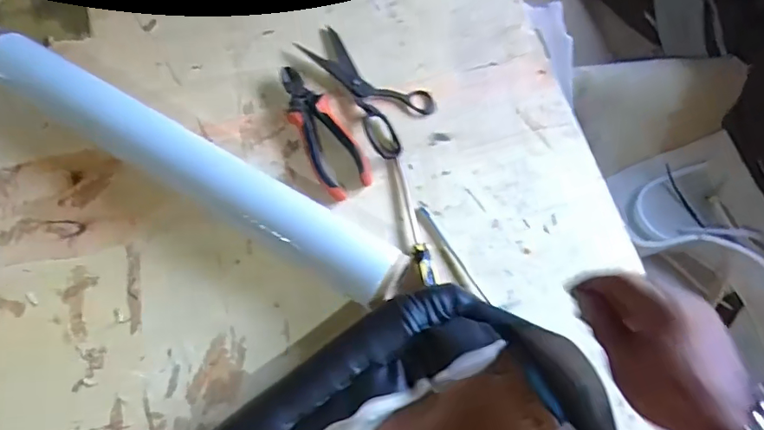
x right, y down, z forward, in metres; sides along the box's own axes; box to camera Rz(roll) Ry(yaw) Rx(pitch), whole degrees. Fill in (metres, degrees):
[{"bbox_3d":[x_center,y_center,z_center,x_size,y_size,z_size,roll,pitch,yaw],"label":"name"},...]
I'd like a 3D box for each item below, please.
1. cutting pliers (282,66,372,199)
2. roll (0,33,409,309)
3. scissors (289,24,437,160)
[{"bbox_3d":[-0.072,-0.098,0.578,0.057,0.021,0.167,-31,76,-8],"label":"cutting pliers"},{"bbox_3d":[-0.213,-0.057,0.546,0.513,0.061,0.063,30,76,8],"label":"roll"},{"bbox_3d":[-0.013,-0.159,0.601,0.092,0.015,0.188,-35,77,-10],"label":"scissors"}]

